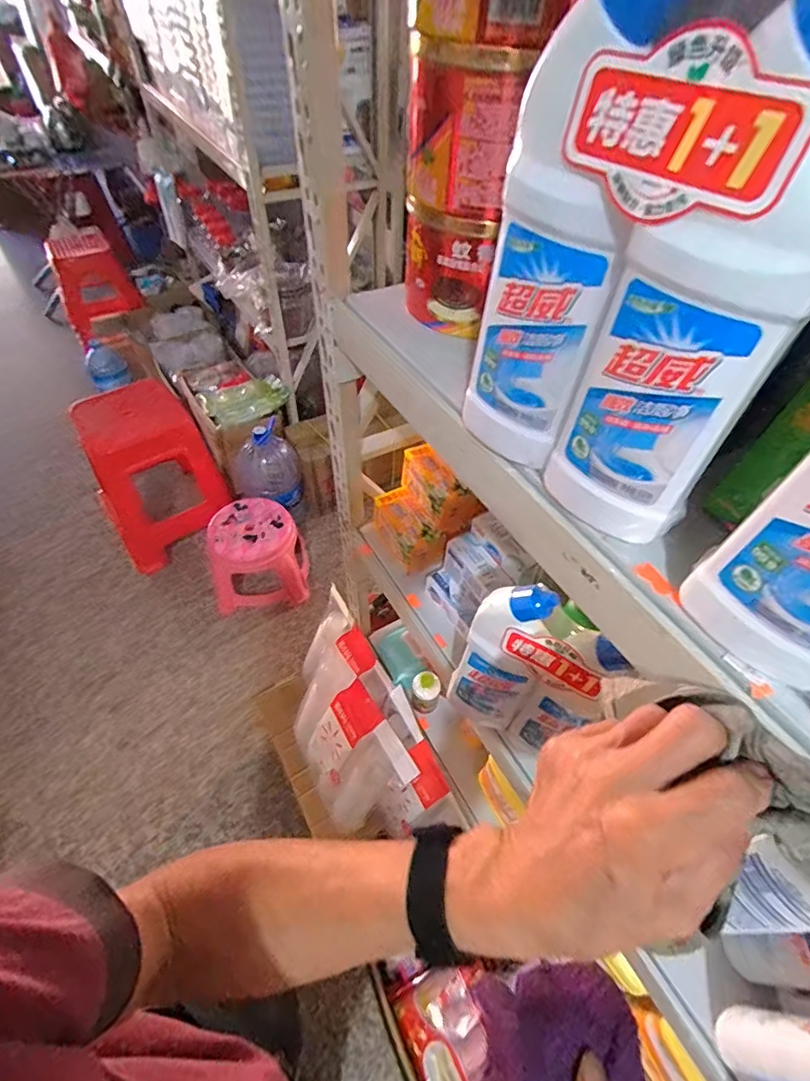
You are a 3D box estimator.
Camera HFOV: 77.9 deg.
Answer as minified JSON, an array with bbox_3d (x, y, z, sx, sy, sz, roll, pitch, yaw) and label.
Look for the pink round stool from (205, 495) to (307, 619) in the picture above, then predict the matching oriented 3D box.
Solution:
[{"bbox_3d":[-0.496,0.047,1.696,0.305,0.282,0.285,1,51,-2],"label":"pink round stool"}]

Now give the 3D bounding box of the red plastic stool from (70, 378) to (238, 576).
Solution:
[{"bbox_3d":[-0.858,-0.229,1.709,0.374,0.488,0.374,-30,59,-24],"label":"red plastic stool"}]

